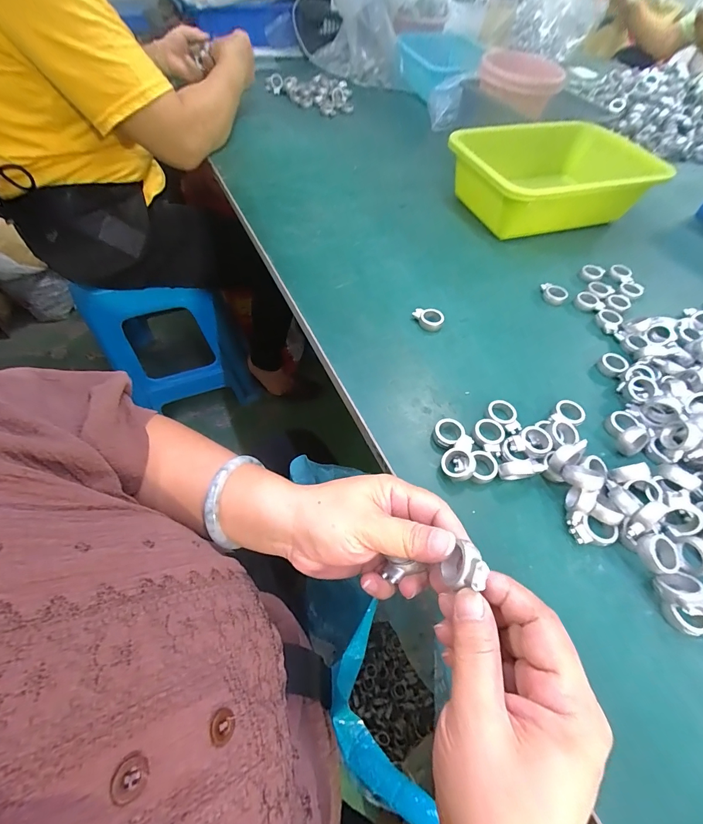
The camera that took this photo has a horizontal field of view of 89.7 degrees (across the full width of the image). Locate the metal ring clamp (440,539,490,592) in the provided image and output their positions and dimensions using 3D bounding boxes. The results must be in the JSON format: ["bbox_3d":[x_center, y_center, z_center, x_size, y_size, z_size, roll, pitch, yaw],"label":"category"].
[{"bbox_3d":[0.063,0.086,0.191,0.011,0.027,0.021,26,25,-15],"label":"metal ring clamp"}]

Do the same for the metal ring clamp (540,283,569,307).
[{"bbox_3d":[0.246,-0.145,0.433,0.033,0.012,0.026,33,61,17],"label":"metal ring clamp"}]

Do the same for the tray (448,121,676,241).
[{"bbox_3d":[0.295,-0.339,0.522,0.282,0.080,0.184,-11,58,-10],"label":"tray"}]

